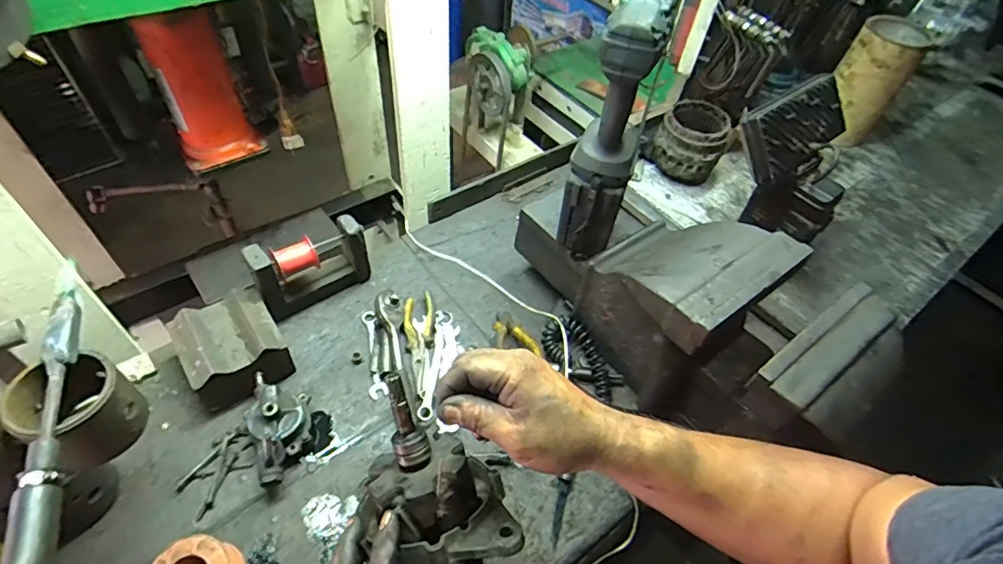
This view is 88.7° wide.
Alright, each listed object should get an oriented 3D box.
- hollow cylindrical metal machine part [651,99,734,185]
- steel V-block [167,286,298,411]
[{"bbox_3d":[0.378,-0.277,1.027,0.119,0.121,0.127,3,51,-3],"label":"hollow cylindrical metal machine part"},{"bbox_3d":[-0.371,0.096,0.712,0.125,0.091,0.126,-30,59,-26],"label":"steel V-block"}]

